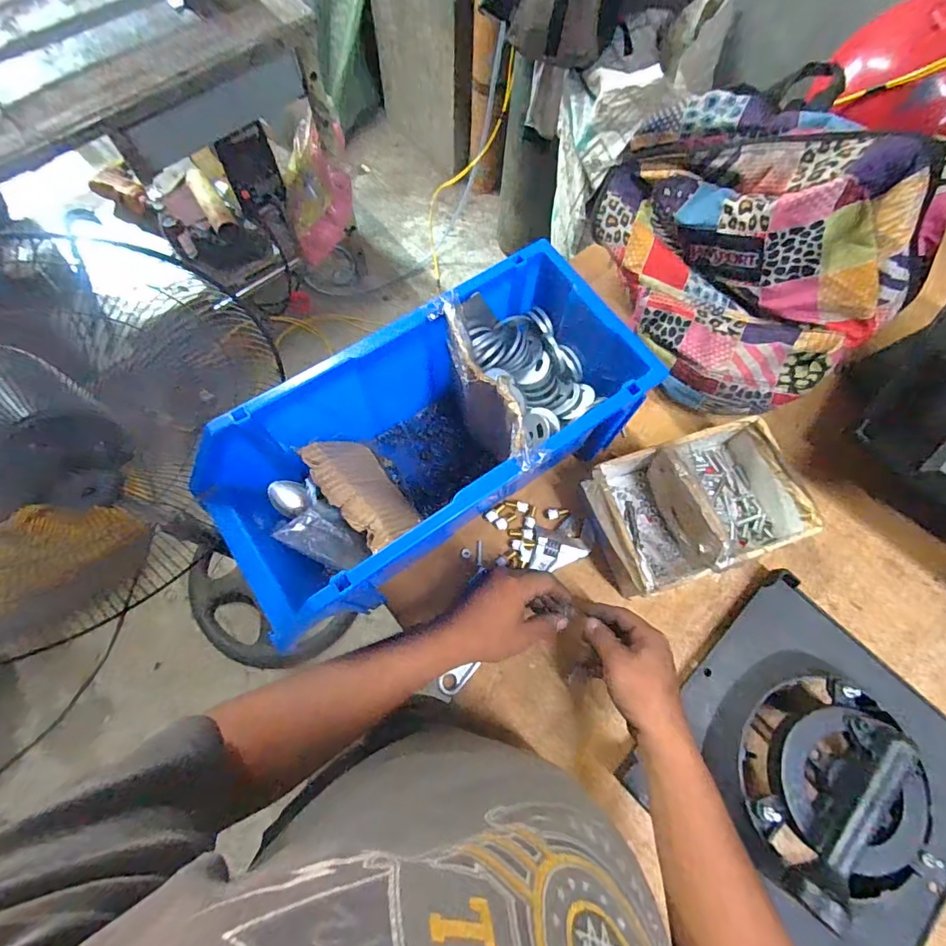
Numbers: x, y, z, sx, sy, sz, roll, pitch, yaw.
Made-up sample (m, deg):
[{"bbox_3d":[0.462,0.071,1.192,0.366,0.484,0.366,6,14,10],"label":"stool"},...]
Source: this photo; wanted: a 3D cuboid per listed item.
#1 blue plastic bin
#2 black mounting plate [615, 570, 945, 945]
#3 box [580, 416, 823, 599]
[{"bbox_3d":[-0.049,-0.029,0.519,0.439,0.175,0.194,-32,75,-12],"label":"blue plastic bin"},{"bbox_3d":[0.363,0.304,0.464,0.303,0.099,0.296,44,75,12],"label":"black mounting plate"},{"bbox_3d":[0.253,0.037,0.554,0.230,0.090,0.155,-17,73,-8],"label":"box"}]

